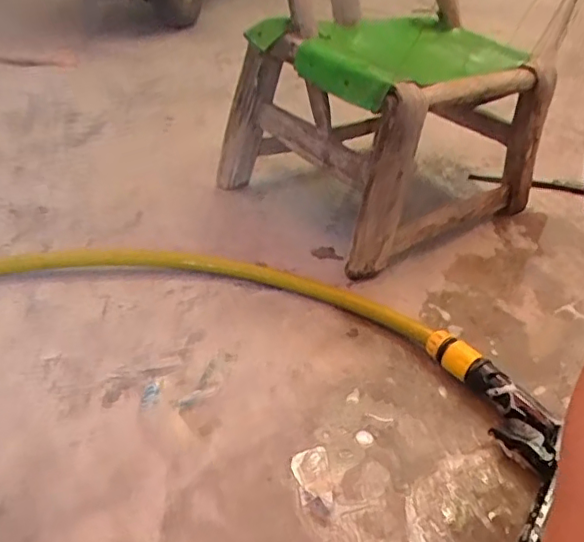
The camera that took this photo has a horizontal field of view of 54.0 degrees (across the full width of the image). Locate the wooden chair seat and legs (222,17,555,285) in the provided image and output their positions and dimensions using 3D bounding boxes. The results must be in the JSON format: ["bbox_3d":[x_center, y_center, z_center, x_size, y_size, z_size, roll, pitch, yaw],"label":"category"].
[{"bbox_3d":[0.141,-0.200,0.811,0.375,0.249,0.277,-22,44,-35],"label":"wooden chair seat and legs"}]

